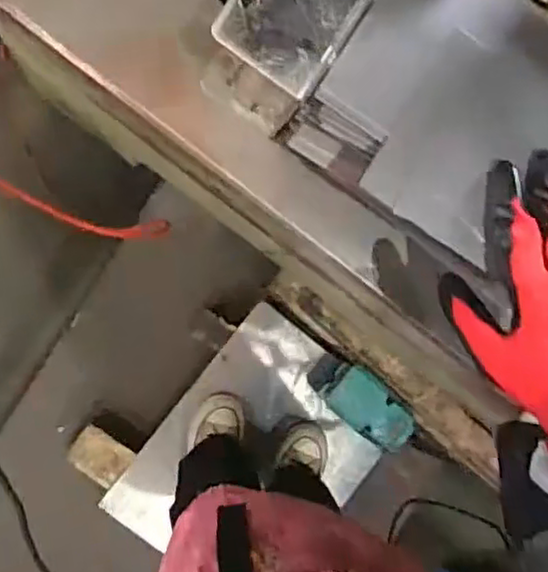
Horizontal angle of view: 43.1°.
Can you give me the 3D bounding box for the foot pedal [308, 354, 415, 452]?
[{"bbox_3d":[0.178,0.230,1.358,0.221,0.081,0.100,41,85,-7],"label":"foot pedal"}]

